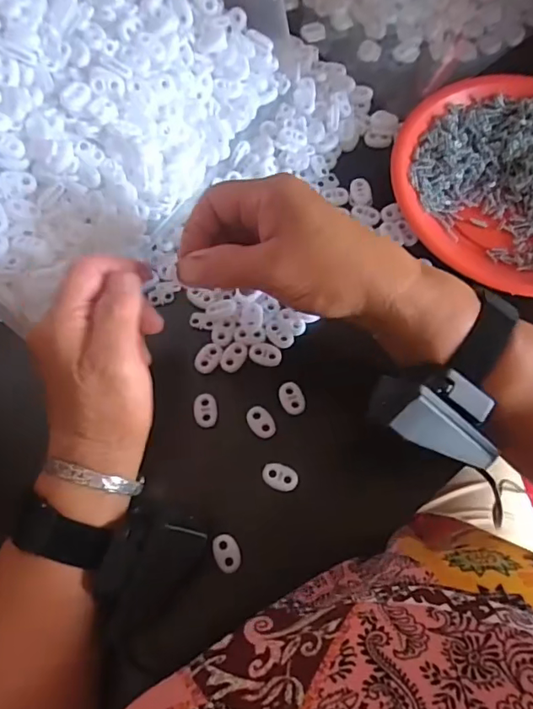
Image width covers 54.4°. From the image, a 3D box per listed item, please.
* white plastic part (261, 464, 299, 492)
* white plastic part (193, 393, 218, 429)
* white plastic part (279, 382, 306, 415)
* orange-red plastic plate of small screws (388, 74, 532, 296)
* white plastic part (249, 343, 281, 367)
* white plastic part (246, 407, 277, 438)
[{"bbox_3d":[0.009,0.078,0.332,0.024,0.004,0.016,20,72,5],"label":"white plastic part"},{"bbox_3d":[-0.041,0.038,0.347,0.015,0.004,0.023,-5,71,-3],"label":"white plastic part"},{"bbox_3d":[0.017,0.029,0.349,0.015,0.004,0.022,-21,73,-8],"label":"white plastic part"},{"bbox_3d":[0.192,-0.133,0.393,0.188,0.025,0.179,0,71,-1],"label":"orange-red plastic plate of small screws"},{"bbox_3d":[-0.001,0.000,0.361,0.022,0.004,0.015,12,71,3],"label":"white plastic part"},{"bbox_3d":[-0.003,0.045,0.344,0.016,0.004,0.023,-30,74,-11],"label":"white plastic part"}]

